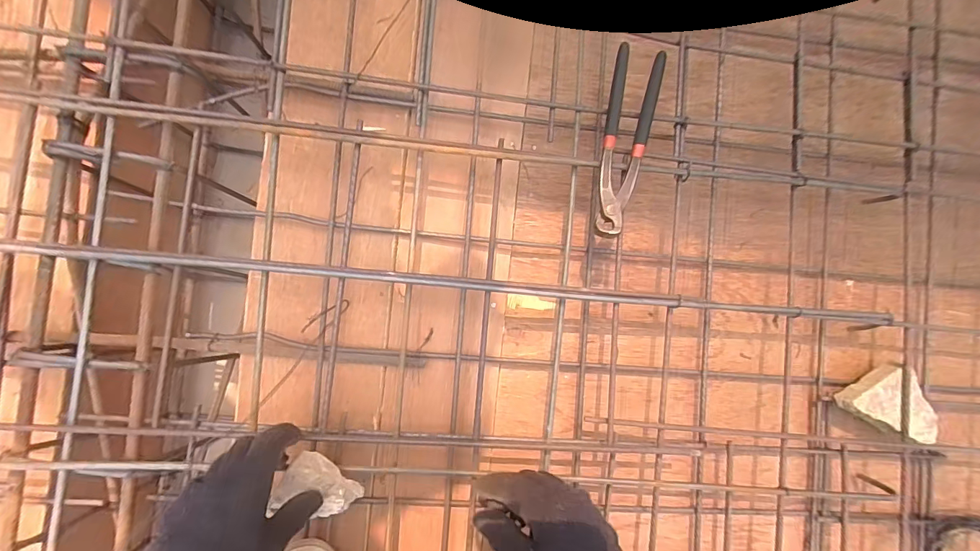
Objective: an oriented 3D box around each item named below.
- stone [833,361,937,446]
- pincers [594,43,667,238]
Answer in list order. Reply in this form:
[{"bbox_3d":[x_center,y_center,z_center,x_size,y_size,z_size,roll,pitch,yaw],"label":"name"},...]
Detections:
[{"bbox_3d":[0.480,0.145,0.505,0.103,0.054,0.076,26,85,-5],"label":"stone"},{"bbox_3d":[0.152,-0.148,0.452,0.052,0.027,0.219,12,87,-4],"label":"pincers"}]

